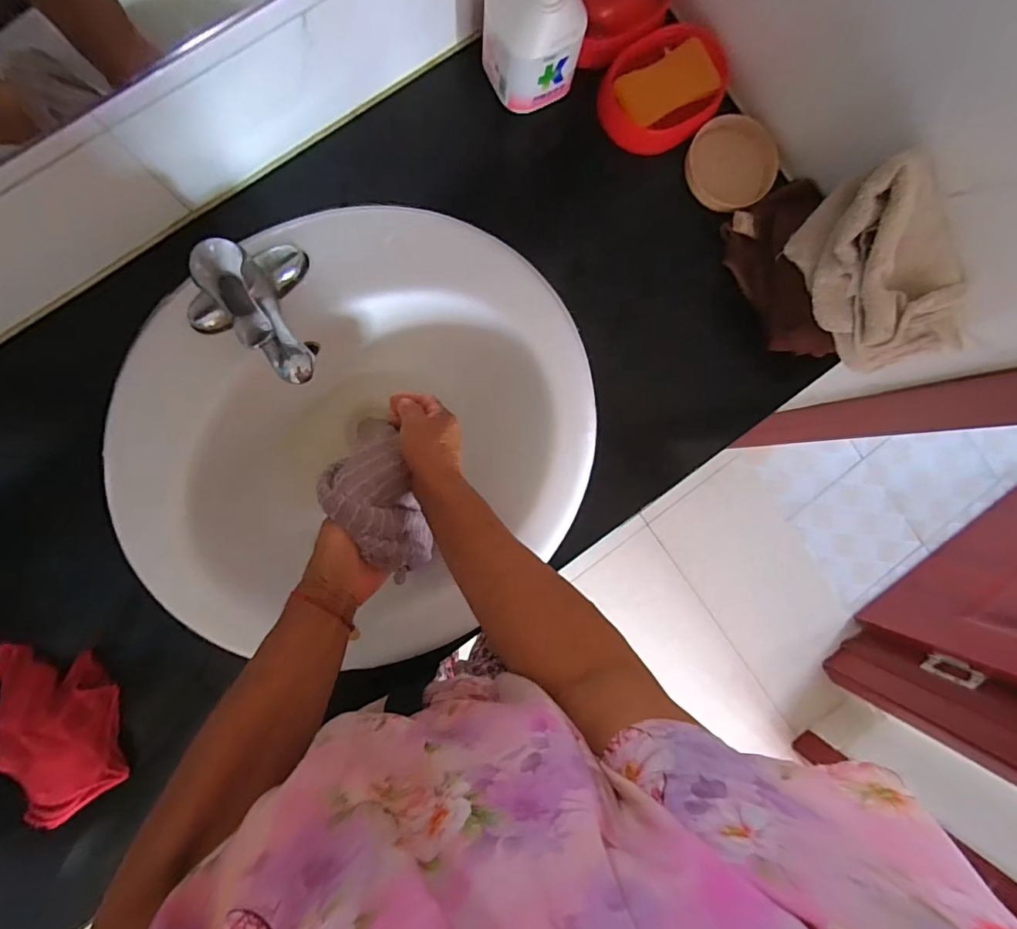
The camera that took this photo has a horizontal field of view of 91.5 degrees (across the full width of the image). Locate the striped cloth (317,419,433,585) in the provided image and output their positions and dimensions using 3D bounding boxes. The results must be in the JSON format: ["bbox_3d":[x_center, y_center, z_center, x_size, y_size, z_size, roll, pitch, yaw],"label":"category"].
[{"bbox_3d":[-0.120,0.037,0.454,0.067,0.102,0.135,-17,87,-6],"label":"striped cloth"}]

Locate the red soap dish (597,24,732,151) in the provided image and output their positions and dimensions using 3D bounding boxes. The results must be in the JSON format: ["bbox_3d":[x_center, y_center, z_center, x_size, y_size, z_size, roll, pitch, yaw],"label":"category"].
[{"bbox_3d":[0.166,-0.399,0.528,0.107,0.031,0.134,45,86,-3],"label":"red soap dish"}]

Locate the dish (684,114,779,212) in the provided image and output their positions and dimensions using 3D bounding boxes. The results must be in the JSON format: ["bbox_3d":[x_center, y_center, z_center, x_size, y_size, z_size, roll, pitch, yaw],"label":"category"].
[{"bbox_3d":[0.244,-0.328,0.537,0.093,0.020,0.094,0,89,-5],"label":"dish"}]

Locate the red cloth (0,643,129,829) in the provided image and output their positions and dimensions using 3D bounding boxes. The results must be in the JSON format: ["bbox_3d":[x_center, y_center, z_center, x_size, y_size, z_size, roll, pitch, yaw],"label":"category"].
[{"bbox_3d":[-0.430,0.254,0.468,0.106,0.024,0.168,-5,89,-5],"label":"red cloth"}]

